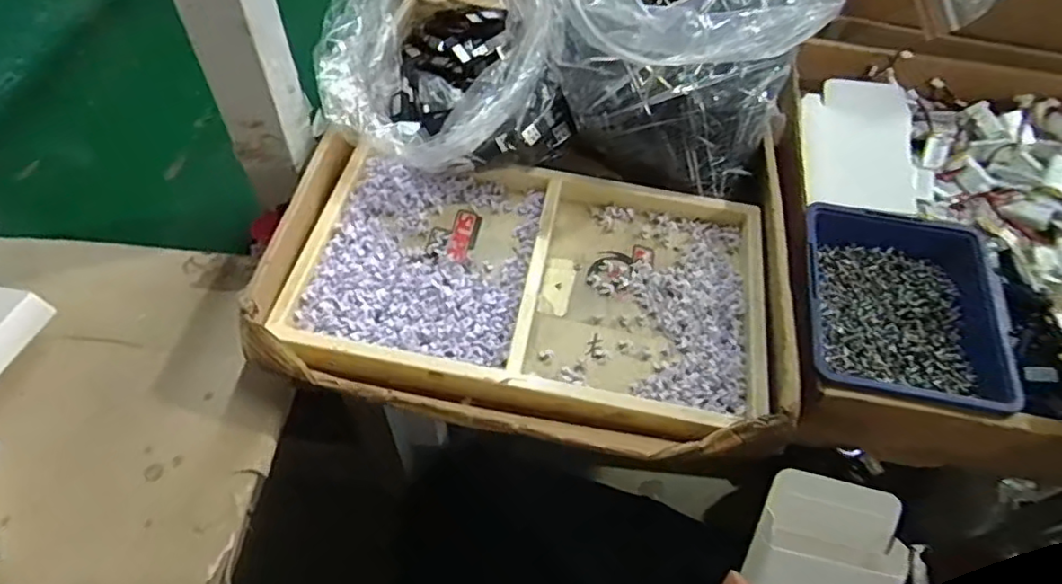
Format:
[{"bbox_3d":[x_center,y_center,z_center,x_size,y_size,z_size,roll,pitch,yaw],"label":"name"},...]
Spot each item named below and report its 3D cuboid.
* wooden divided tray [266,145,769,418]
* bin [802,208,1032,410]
[{"bbox_3d":[0.004,-0.014,0.459,0.318,0.031,0.187,8,55,4],"label":"wooden divided tray"},{"bbox_3d":[0.243,0.014,0.425,0.124,0.041,0.141,11,56,6],"label":"bin"}]

